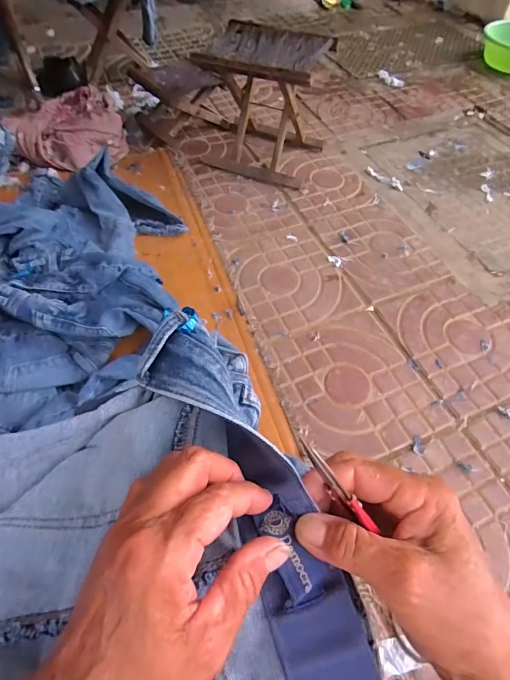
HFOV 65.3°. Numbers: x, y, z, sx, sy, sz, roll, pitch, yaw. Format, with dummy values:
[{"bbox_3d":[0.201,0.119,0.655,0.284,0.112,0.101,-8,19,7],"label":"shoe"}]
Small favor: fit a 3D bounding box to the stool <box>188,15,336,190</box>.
[{"bbox_3d":[0.022,-0.726,1.241,0.367,0.339,0.305,19,55,14],"label":"stool"}]

